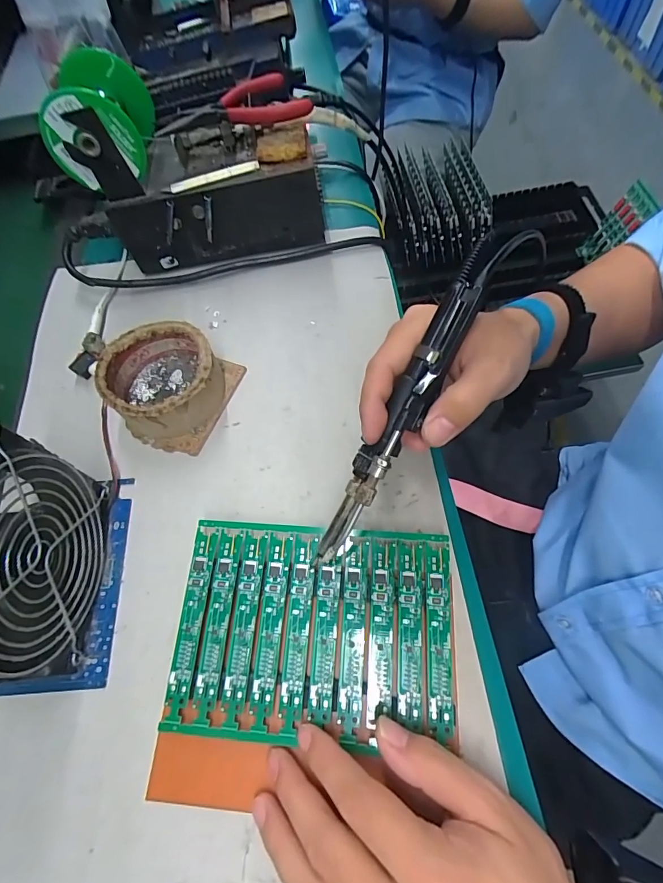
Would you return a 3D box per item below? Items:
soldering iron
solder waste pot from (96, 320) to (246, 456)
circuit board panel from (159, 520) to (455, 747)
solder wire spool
[{"bbox_3d":[0.045,-0.021,0.237,0.026,0.020,0.213,30,97,14],"label":"soldering iron"},{"bbox_3d":[-0.129,-0.047,0.322,0.086,0.042,0.087,19,69,12],"label":"solder waste pot"},{"bbox_3d":[-0.011,0.112,0.252,0.163,0.010,0.118,3,66,3],"label":"circuit board panel"},{"bbox_3d":[-0.181,-0.255,0.323,0.070,0.055,0.084,-7,66,1],"label":"solder wire spool"}]

